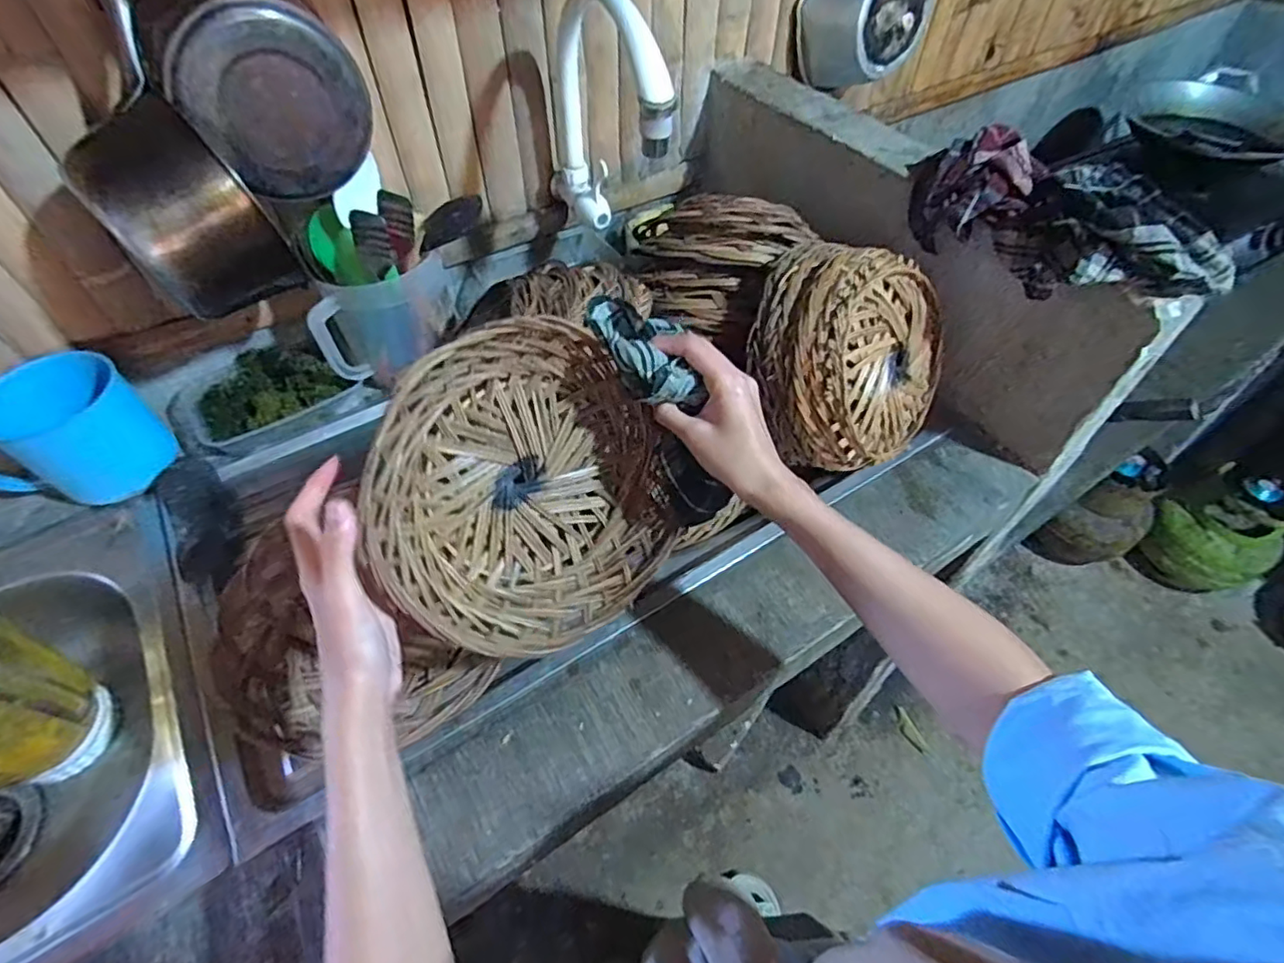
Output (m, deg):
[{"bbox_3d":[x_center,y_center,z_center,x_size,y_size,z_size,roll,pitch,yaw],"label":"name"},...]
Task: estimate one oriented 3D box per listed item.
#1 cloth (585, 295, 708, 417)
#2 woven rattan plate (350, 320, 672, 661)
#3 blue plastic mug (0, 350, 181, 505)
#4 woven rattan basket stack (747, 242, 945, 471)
[{"bbox_3d":[0.001,-0.090,0.414,0.053,0.033,0.101,-33,75,-23],"label":"cloth"},{"bbox_3d":[-0.080,0.007,0.424,0.200,0.215,0.049,-49,30,-15],"label":"woven rattan plate"},{"bbox_3d":[-0.556,-0.039,0.590,0.093,0.115,0.138,25,56,18],"label":"blue plastic mug"},{"bbox_3d":[0.200,-0.117,0.596,0.191,0.211,0.091,-46,35,-17],"label":"woven rattan basket stack"}]

